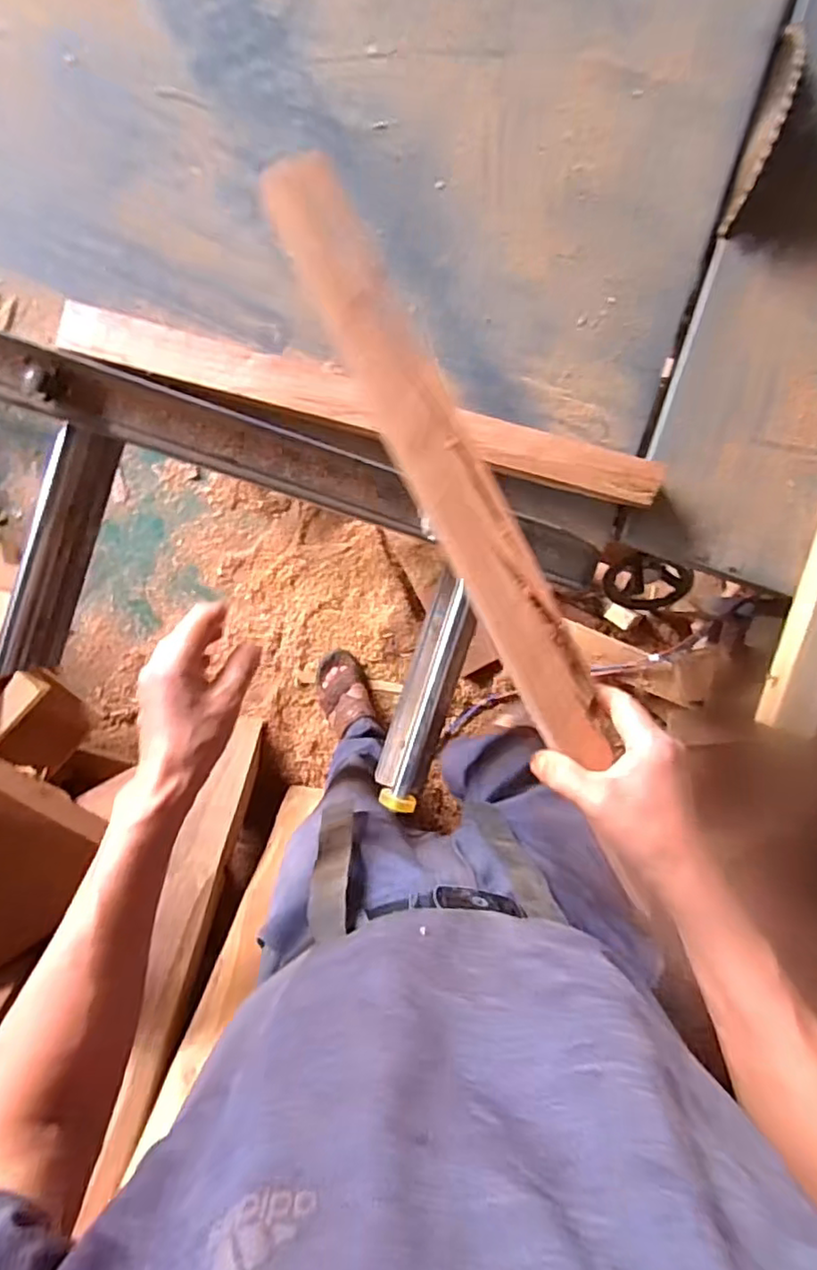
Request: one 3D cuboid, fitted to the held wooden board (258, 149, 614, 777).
[{"bbox_3d":[0.031,-0.112,0.439,0.054,0.019,0.452,-28,95,-2],"label":"held wooden board"}]

